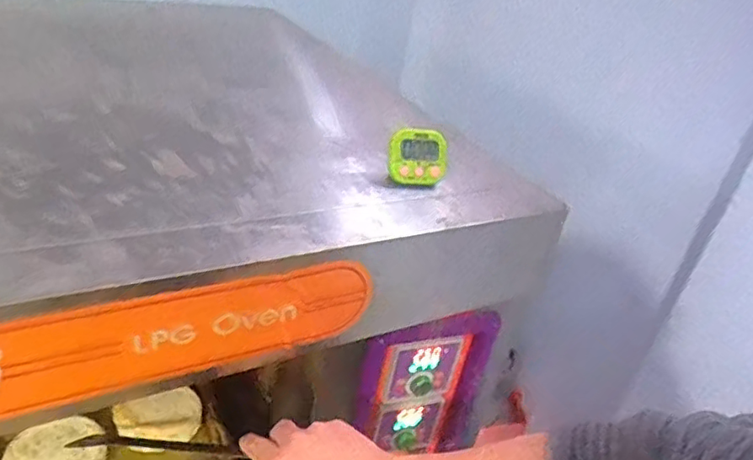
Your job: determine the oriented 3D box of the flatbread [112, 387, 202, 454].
[{"bbox_3d":[-0.285,0.251,0.805,0.104,0.030,0.071,-10,76,-34],"label":"flatbread"}]

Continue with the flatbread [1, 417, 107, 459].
[{"bbox_3d":[-0.383,0.270,0.730,0.108,0.033,0.095,-22,39,-39],"label":"flatbread"}]

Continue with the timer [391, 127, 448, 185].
[{"bbox_3d":[0.047,-0.083,0.695,0.064,0.063,0.017,5,2,-4],"label":"timer"}]

